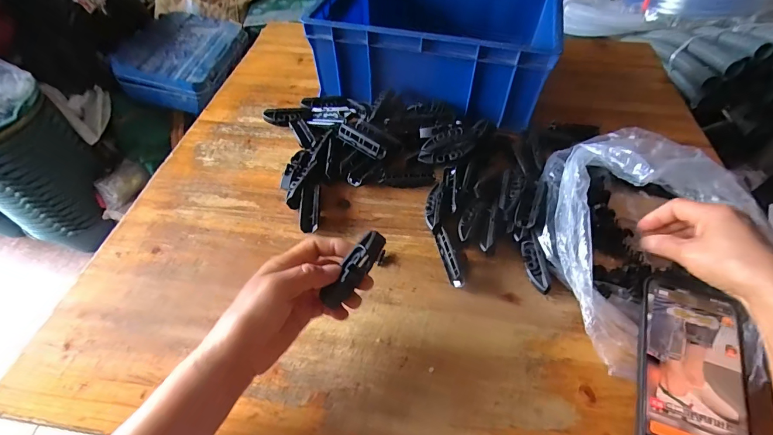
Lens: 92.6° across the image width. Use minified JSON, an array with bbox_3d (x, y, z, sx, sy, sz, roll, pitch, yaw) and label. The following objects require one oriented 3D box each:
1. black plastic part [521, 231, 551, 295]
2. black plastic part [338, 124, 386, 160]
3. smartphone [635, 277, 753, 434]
[{"bbox_3d":[0.155,0.048,0.382,0.019,0.018,0.061,-3,51,-1],"label":"black plastic part"},{"bbox_3d":[-0.033,-0.098,0.480,0.070,0.021,0.015,30,57,23],"label":"black plastic part"},{"bbox_3d":[0.257,0.132,0.310,0.080,0.008,0.164,17,60,13],"label":"smartphone"}]

